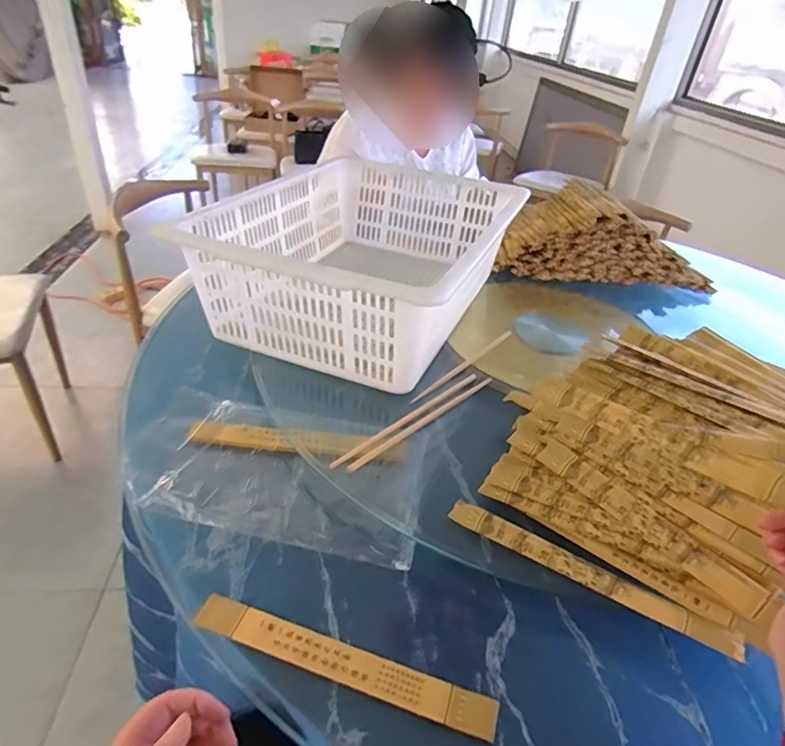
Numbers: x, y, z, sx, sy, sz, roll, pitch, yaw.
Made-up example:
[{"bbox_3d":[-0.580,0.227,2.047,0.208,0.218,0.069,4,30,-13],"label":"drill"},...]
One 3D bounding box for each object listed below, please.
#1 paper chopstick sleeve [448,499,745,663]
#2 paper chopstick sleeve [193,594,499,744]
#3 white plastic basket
[{"bbox_3d":[0.172,0.178,0.459,0.254,0.007,0.026,21,48,23],"label":"paper chopstick sleeve"},{"bbox_3d":[-0.043,0.239,0.423,0.257,0.006,0.031,15,36,12],"label":"paper chopstick sleeve"},{"bbox_3d":[-0.030,-0.160,0.791,0.364,0.198,0.486,19,37,17],"label":"white plastic basket"}]

